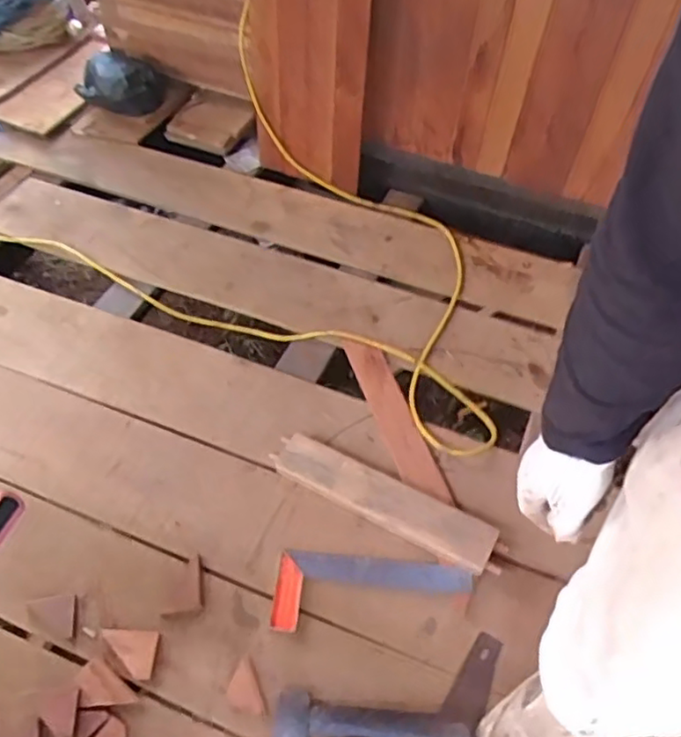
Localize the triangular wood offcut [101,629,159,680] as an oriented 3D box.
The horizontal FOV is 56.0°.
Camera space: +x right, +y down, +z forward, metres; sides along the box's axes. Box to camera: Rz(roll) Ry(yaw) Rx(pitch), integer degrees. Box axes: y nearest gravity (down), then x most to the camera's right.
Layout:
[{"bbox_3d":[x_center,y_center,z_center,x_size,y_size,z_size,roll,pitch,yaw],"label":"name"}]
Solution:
[{"bbox_3d":[-0.309,0.415,0.932,0.078,0.009,0.064,3,52,-1],"label":"triangular wood offcut"}]

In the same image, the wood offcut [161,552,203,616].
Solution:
[{"bbox_3d":[-0.228,0.339,0.986,0.049,0.008,0.099,16,53,9],"label":"wood offcut"}]

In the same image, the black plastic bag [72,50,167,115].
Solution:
[{"bbox_3d":[-0.596,-0.768,1.740,0.219,0.106,0.224,-23,57,-20],"label":"black plastic bag"}]

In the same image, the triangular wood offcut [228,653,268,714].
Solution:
[{"bbox_3d":[-0.136,0.454,0.906,0.044,0.005,0.076,-21,56,-18],"label":"triangular wood offcut"}]

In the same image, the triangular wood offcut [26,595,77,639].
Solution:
[{"bbox_3d":[-0.431,0.369,0.954,0.071,0.006,0.059,-2,53,-5],"label":"triangular wood offcut"}]

